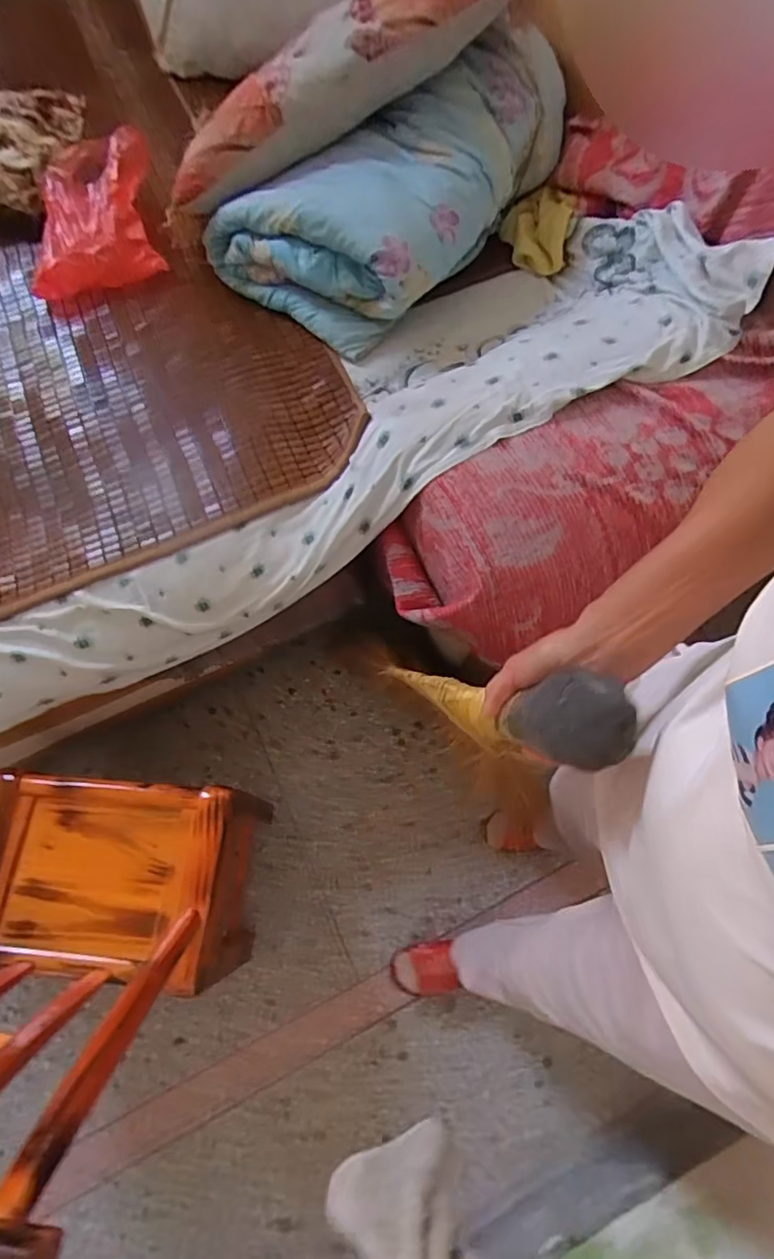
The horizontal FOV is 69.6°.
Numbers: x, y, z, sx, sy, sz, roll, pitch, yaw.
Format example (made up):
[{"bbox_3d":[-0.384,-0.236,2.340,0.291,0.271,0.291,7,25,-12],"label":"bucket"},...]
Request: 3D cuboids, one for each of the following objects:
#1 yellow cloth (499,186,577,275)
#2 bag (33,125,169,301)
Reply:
[{"bbox_3d":[0.286,-0.776,1.069,0.130,0.059,0.159,4,68,4],"label":"yellow cloth"},{"bbox_3d":[-0.605,-0.860,1.137,0.261,0.113,0.441,-14,67,-3],"label":"bag"}]

